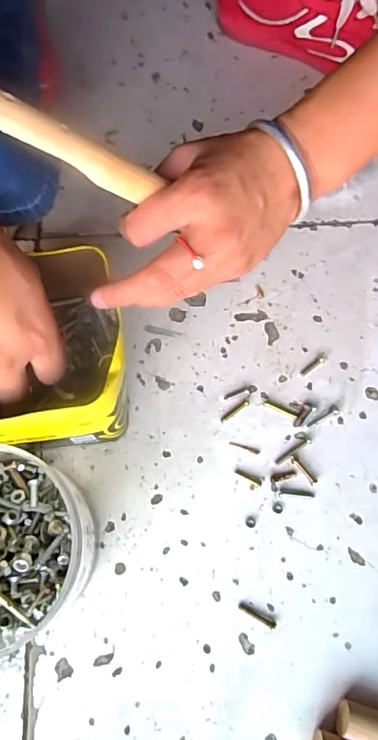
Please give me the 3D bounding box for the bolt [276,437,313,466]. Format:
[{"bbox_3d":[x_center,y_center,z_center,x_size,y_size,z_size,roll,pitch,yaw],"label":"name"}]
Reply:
[{"bbox_3d":[0.077,0.060,0.365,0.032,0.004,0.006,-30,75,-10],"label":"bolt"}]

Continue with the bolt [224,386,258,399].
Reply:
[{"bbox_3d":[0.040,0.018,0.379,0.027,0.004,0.006,-19,73,-7],"label":"bolt"}]

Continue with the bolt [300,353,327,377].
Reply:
[{"bbox_3d":[0.098,-0.004,0.387,0.026,0.004,0.008,-41,77,-13],"label":"bolt"}]

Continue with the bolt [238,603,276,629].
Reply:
[{"bbox_3d":[0.046,0.166,0.331,0.027,0.004,0.005,30,74,8],"label":"bolt"}]

